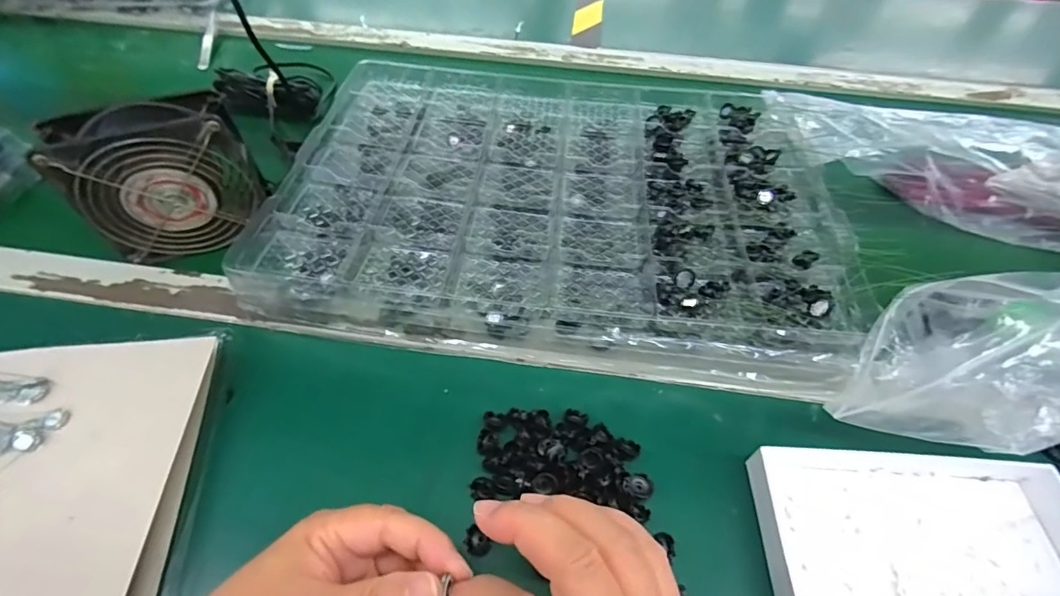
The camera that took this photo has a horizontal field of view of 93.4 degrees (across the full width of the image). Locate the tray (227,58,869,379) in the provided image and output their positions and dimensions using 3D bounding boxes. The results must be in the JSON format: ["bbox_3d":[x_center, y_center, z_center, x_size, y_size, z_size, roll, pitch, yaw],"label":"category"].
[{"bbox_3d":[0.025,-0.093,0.436,0.434,0.048,0.312,7,52,5],"label":"tray"}]

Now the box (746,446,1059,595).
[{"bbox_3d":[0.223,0.138,0.282,0.173,0.031,0.105,1,52,0],"label":"box"}]

